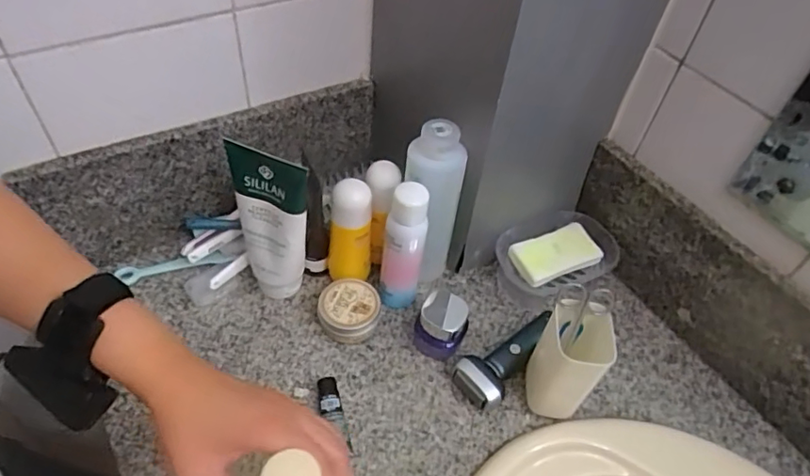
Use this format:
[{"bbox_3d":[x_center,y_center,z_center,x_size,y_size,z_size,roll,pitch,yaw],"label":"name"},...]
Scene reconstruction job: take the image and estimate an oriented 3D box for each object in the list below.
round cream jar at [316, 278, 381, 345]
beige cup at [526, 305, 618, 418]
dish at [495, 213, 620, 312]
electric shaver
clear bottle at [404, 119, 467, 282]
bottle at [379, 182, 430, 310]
[{"bbox_3d":[-0.063,0.085,0.617,0.067,0.037,0.068,3,48,-3],"label":"round cream jar"},{"bbox_3d":[0.163,0.128,0.554,0.068,0.119,0.062,3,48,-3],"label":"beige cup"},{"bbox_3d":[0.187,0.027,0.688,0.143,0.052,0.099,-16,51,-19],"label":"dish"},{"bbox_3d":[0.111,0.128,0.603,0.053,0.033,0.130,37,55,25],"label":"electric shaver"},{"bbox_3d":[0.024,-0.034,0.602,0.060,0.192,0.062,-30,57,-28],"label":"clear bottle"},{"bbox_3d":[-0.002,0.013,0.595,0.042,0.162,0.036,9,48,3],"label":"bottle"}]

